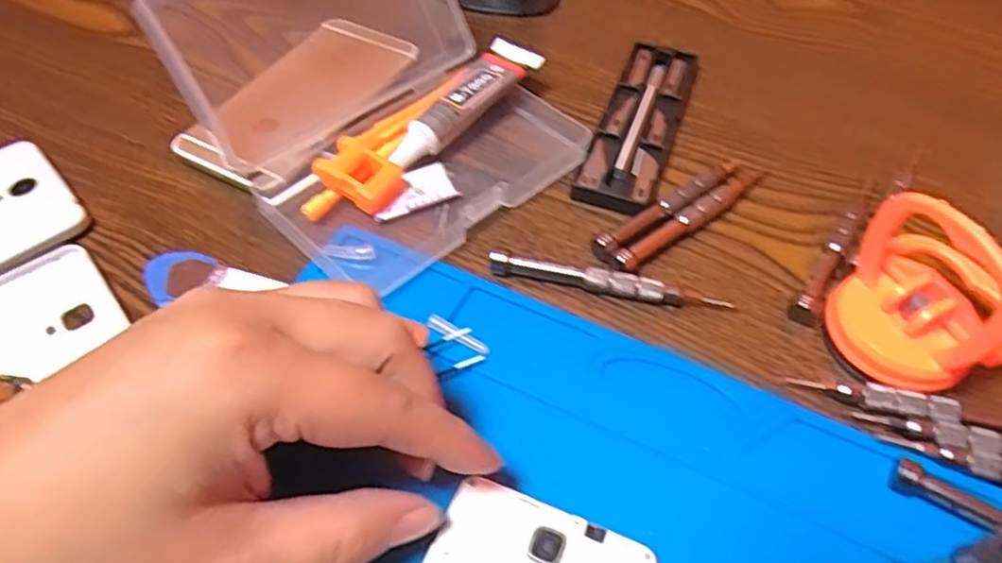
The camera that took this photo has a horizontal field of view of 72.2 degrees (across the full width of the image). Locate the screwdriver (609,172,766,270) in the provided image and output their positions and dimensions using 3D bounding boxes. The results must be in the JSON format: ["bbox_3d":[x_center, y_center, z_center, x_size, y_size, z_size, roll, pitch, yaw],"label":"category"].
[{"bbox_3d":[0.090,-0.030,0.320,0.102,0.009,0.010,-33,59,-23],"label":"screwdriver"}]

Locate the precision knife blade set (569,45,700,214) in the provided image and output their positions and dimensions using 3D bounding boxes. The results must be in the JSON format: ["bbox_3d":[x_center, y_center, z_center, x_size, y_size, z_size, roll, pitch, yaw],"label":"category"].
[{"bbox_3d":[0.074,-0.084,0.361,0.038,0.008,0.129,17,54,13],"label":"precision knife blade set"}]

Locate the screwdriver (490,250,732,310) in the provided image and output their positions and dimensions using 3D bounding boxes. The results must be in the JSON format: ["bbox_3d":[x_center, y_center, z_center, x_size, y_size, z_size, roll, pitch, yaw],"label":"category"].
[{"bbox_3d":[0.045,0.001,0.294,0.100,0.010,0.009,12,53,9],"label":"screwdriver"}]

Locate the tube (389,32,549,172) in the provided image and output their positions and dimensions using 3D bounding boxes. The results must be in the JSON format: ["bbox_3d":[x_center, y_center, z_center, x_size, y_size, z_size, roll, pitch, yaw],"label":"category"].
[{"bbox_3d":[-0.021,-0.090,0.355,0.027,0.022,0.100,34,59,23],"label":"tube"}]

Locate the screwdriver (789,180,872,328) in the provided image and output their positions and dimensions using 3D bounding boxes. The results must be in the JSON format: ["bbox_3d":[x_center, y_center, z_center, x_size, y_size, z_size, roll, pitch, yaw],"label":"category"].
[{"bbox_3d":[0.152,-0.018,0.312,0.010,0.010,0.100,27,57,19],"label":"screwdriver"}]

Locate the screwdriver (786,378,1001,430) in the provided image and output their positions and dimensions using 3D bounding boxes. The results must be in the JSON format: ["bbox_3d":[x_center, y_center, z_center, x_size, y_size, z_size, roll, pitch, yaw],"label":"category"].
[{"bbox_3d":[0.161,0.048,0.258,0.098,0.009,0.011,12,53,9],"label":"screwdriver"}]

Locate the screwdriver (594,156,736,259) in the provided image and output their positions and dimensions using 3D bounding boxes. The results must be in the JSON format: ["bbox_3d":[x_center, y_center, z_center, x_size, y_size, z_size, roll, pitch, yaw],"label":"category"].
[{"bbox_3d":[0.080,-0.036,0.323,0.098,0.008,0.010,-33,60,-23],"label":"screwdriver"}]

